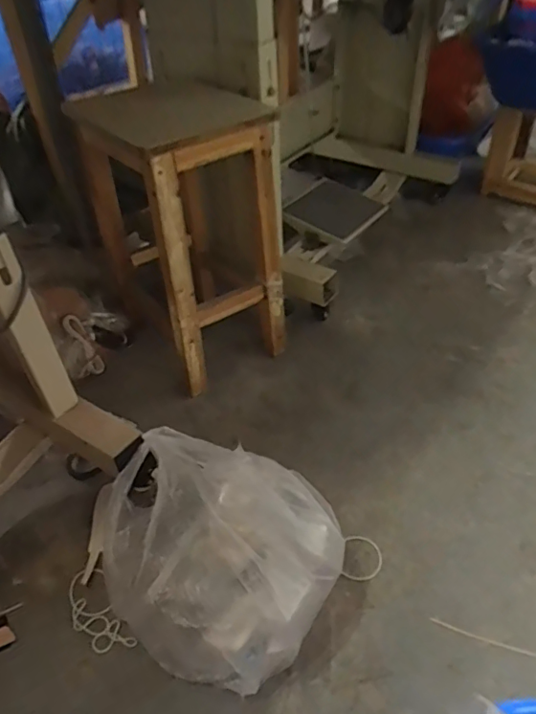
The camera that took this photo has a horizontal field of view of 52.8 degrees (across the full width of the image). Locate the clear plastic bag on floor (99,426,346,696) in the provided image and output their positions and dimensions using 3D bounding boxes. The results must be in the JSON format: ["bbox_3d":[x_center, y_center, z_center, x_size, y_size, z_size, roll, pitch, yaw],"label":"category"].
[{"bbox_3d":[-0.086,0.251,0.761,0.352,0.175,0.286,26,50,28],"label":"clear plastic bag on floor"}]

